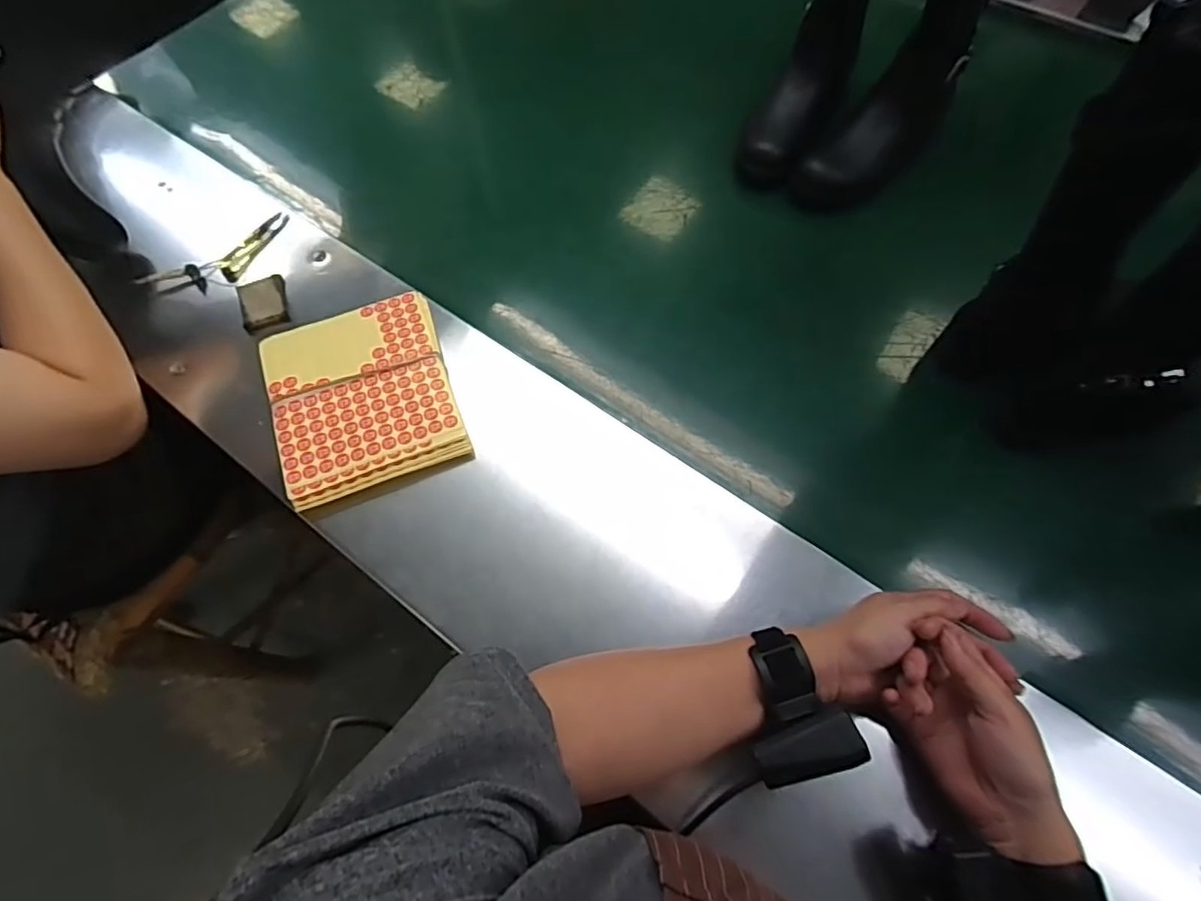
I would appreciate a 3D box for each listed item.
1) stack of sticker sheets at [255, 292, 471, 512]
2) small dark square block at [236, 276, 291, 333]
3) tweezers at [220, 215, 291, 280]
[{"bbox_3d":[-0.224,-0.056,0.557,0.159,0.019,0.189,-19,66,-7],"label":"stack of sticker sheets"},{"bbox_3d":[-0.354,-0.155,0.624,0.043,0.015,0.061,-16,66,-6],"label":"small dark square block"},{"bbox_3d":[-0.387,-0.229,0.662,0.028,0.010,0.097,22,68,11],"label":"tweezers"}]

